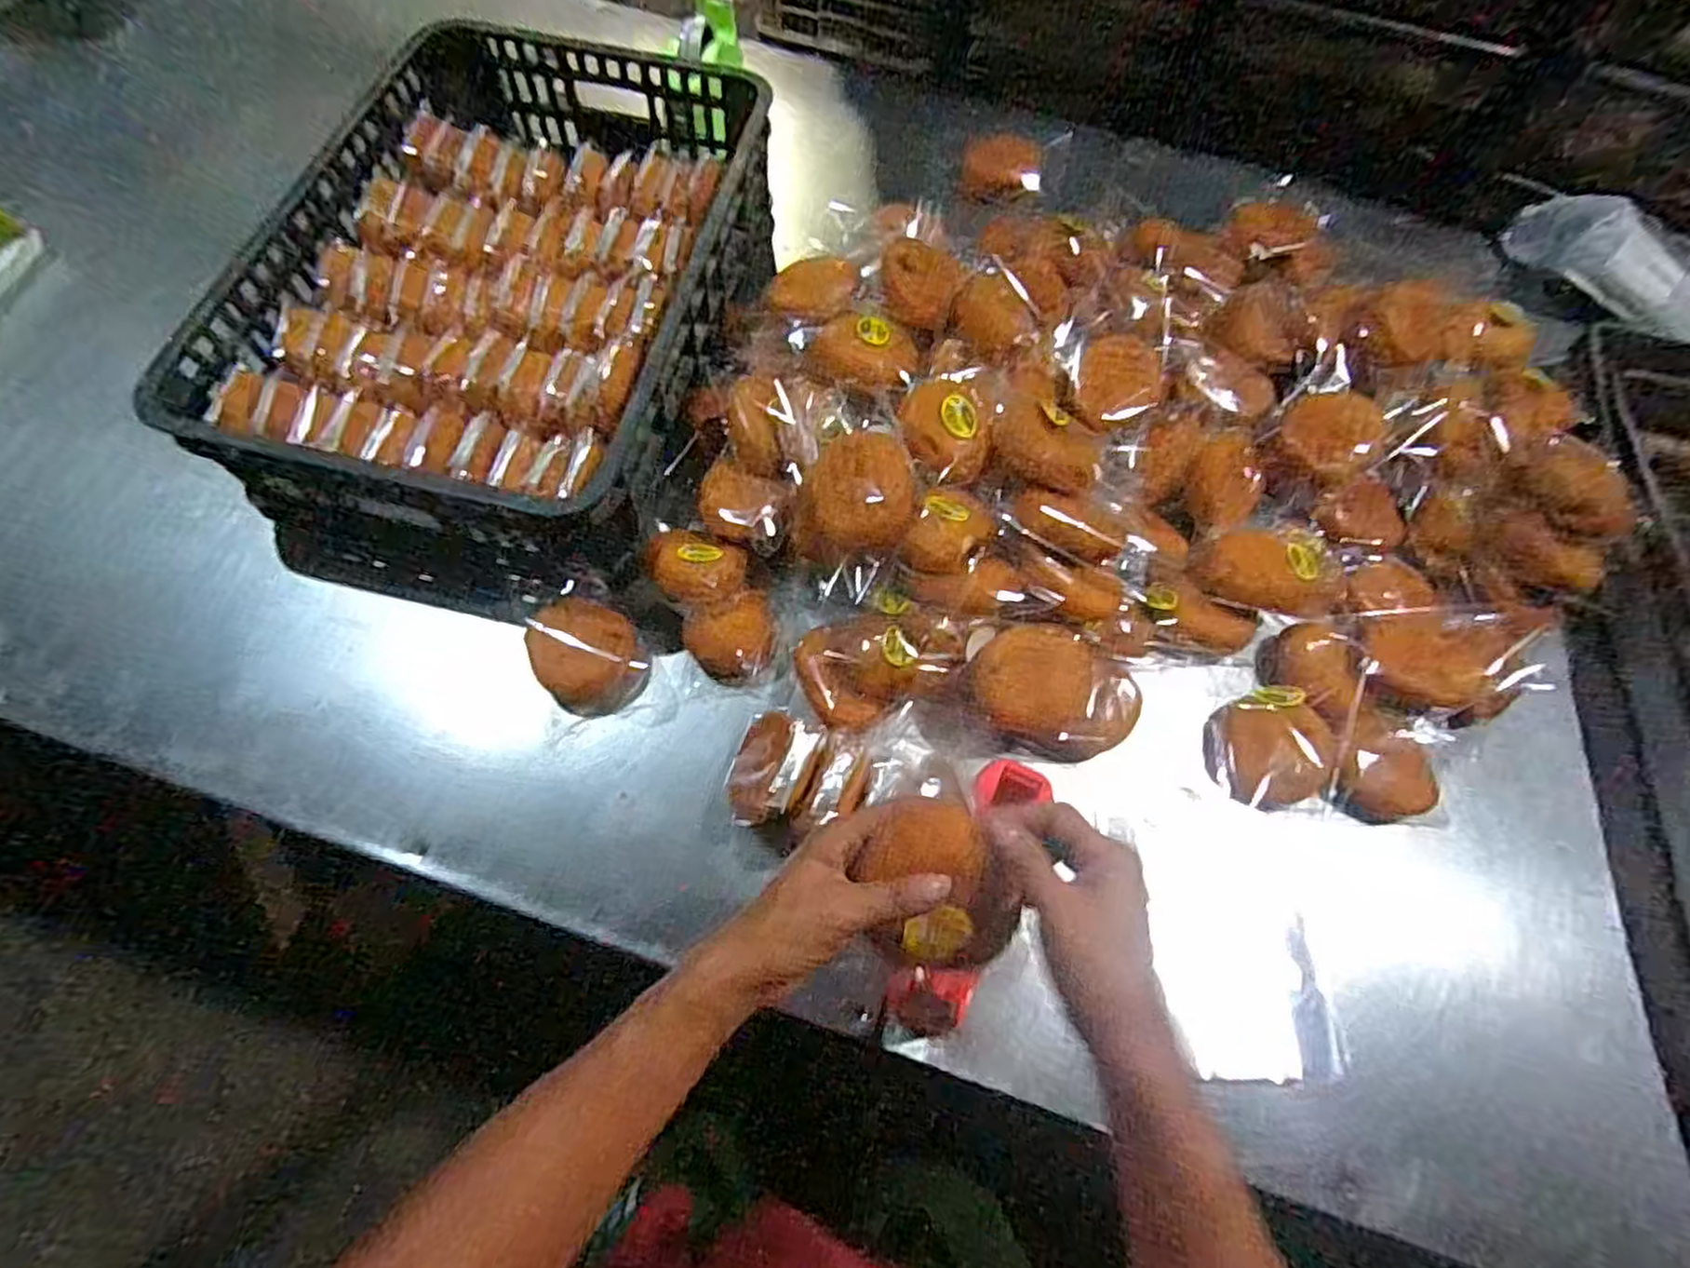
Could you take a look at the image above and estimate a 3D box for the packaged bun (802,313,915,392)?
[{"bbox_3d":[0.018,-0.266,0.714,0.101,0.040,0.080,17,64,4],"label":"packaged bun"}]

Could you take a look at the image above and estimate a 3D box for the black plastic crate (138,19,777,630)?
[{"bbox_3d":[-0.355,-0.380,0.808,0.446,0.135,0.666,12,68,3],"label":"black plastic crate"}]

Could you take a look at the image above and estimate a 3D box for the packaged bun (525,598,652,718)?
[{"bbox_3d":[-0.239,0.020,0.686,0.108,0.034,0.093,28,66,9],"label":"packaged bun"}]

